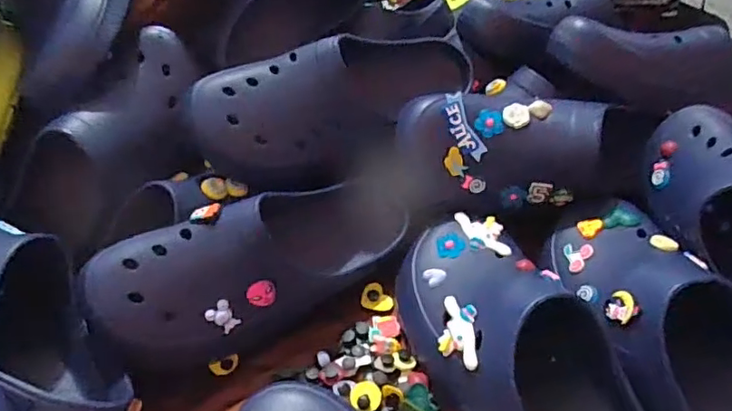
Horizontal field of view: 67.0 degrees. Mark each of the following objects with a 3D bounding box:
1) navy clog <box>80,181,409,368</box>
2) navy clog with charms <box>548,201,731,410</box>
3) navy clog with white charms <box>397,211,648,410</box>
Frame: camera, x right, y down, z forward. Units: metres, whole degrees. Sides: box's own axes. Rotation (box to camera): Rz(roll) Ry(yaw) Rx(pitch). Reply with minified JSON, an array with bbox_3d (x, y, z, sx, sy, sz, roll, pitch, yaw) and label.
[{"bbox_3d":[-0.098,0.051,0.448,0.240,0.087,0.079,-19,47,-13],"label":"navy clog"},{"bbox_3d":[0.235,0.107,0.413,0.101,0.095,0.290,-13,46,-7],"label":"navy clog with charms"},{"bbox_3d":[0.121,0.123,0.418,0.119,0.089,0.293,-22,48,-15],"label":"navy clog with white charms"}]

